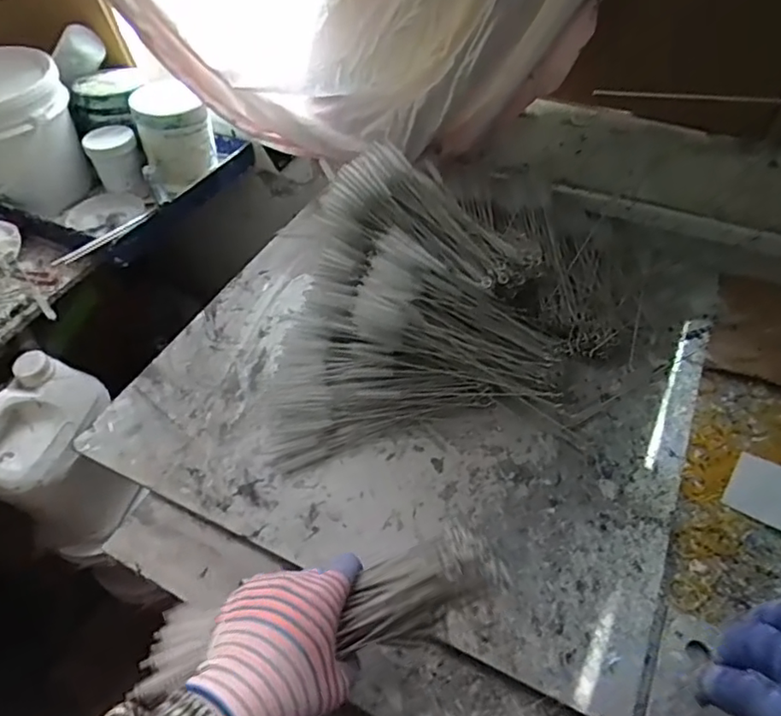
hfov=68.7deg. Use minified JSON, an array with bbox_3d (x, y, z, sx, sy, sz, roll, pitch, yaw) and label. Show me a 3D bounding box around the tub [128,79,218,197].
[{"bbox_3d":[-0.342,-0.357,0.914,0.106,0.143,0.093,-20,52,-14],"label":"tub"}]

